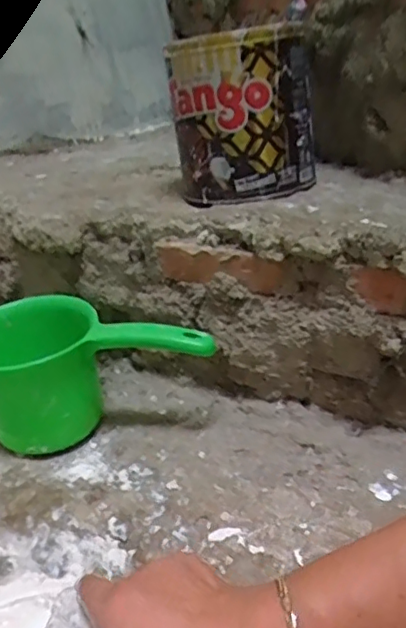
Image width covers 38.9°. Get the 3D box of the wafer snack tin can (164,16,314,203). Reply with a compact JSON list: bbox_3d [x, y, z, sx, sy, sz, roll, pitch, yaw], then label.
[{"bbox_3d":[0.044,-0.200,0.601,0.110,0.176,0.109,-26,35,-34],"label":"wafer snack tin can"}]

